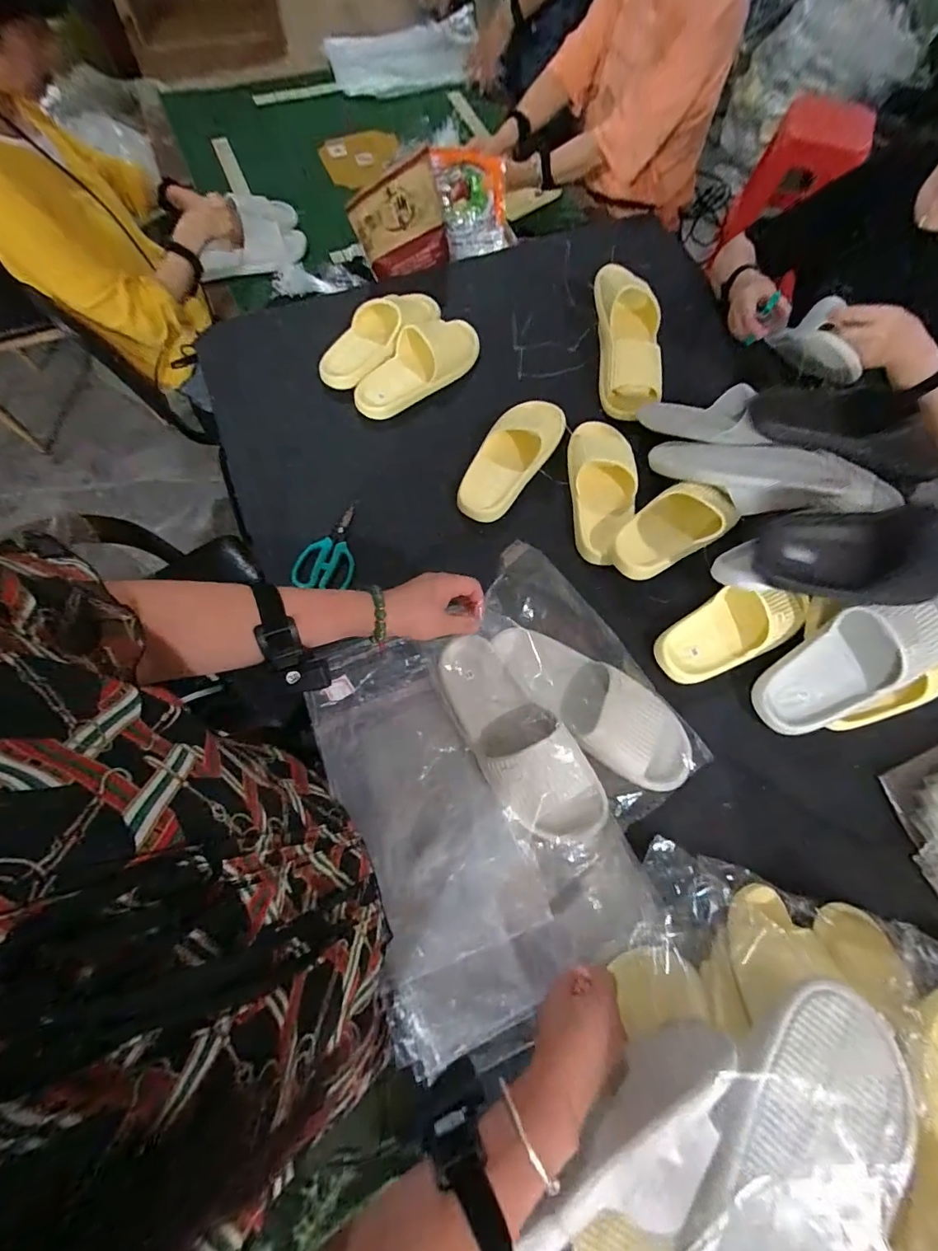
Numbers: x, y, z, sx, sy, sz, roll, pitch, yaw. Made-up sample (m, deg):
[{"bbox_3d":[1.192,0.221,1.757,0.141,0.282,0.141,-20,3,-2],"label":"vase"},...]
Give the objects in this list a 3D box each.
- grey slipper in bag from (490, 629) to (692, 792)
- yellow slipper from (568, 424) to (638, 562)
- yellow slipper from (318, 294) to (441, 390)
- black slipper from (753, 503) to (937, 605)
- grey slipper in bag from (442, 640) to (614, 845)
[{"bbox_3d":[0.154,0.093,0.600,0.278,0.052,0.102,37,72,13],"label":"grey slipper in bag"},{"bbox_3d":[0.205,-0.215,0.736,0.099,0.063,0.249,0,68,-1],"label":"yellow slipper"},{"bbox_3d":[-0.157,-0.522,0.830,0.267,0.064,0.107,-40,74,-15],"label":"yellow slipper"},{"bbox_3d":[0.470,-0.087,0.575,0.244,0.081,0.114,1,102,-11],"label":"black slipper"},{"bbox_3d":[0.055,0.131,0.568,0.097,0.081,0.268,-30,71,-12],"label":"grey slipper in bag"}]

